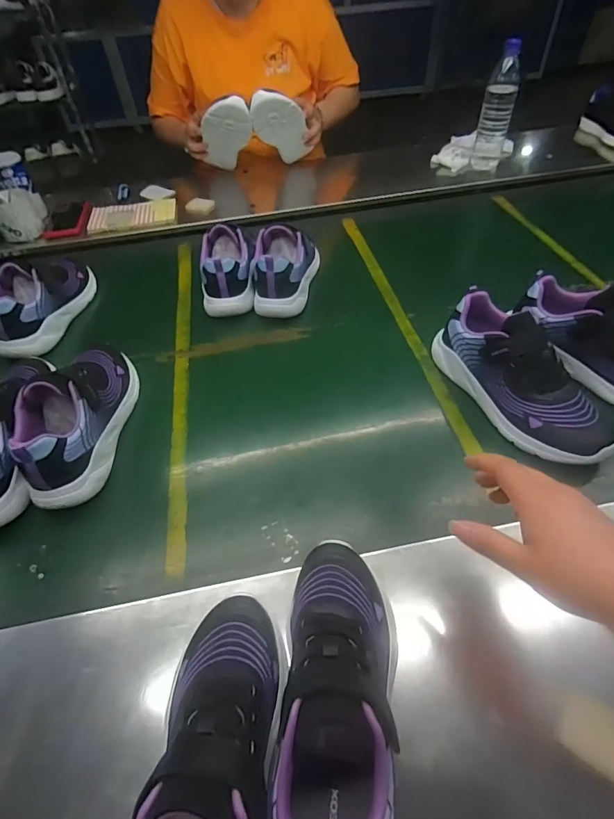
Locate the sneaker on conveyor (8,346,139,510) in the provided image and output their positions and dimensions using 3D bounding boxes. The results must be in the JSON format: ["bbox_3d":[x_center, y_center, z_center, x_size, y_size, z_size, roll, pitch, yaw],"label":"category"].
[{"bbox_3d":[-0.284,-0.005,0.533,0.087,0.102,0.241,0,43,0],"label":"sneaker on conveyor"}]

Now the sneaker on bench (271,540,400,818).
[{"bbox_3d":[0.024,0.200,0.304,0.076,0.094,0.208,3,43,3],"label":"sneaker on bench"}]

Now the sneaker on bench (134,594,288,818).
[{"bbox_3d":[-0.056,0.222,0.275,0.076,0.076,0.200,0,44,0],"label":"sneaker on bench"}]

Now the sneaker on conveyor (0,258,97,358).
[{"bbox_3d":[-0.435,-0.196,0.703,0.085,0.097,0.235,6,43,6],"label":"sneaker on conveyor"}]

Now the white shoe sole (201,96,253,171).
[{"bbox_3d":[-0.176,-0.585,0.912,0.091,0.206,0.020,14,81,-23],"label":"white shoe sole"}]

